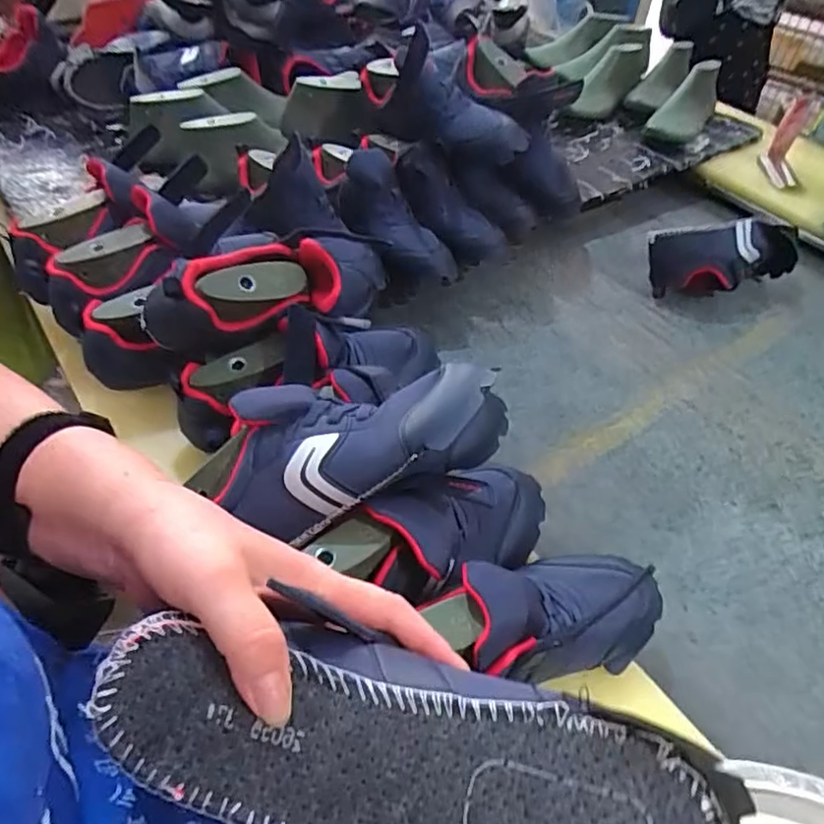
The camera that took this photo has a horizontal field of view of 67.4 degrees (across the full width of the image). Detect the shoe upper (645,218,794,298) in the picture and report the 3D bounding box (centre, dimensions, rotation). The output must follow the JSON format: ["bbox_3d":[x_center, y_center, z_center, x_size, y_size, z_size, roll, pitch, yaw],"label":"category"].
[{"bbox_3d":[0.430,-0.211,0.858,0.212,0.101,0.071,-14,50,-17],"label":"shoe upper"}]

